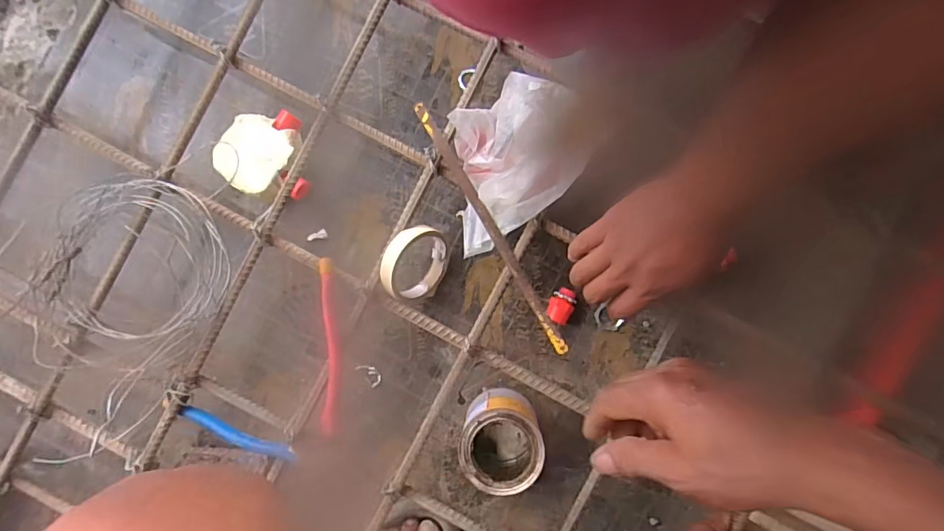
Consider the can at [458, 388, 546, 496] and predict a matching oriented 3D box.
[{"bbox_3d":[0.031,0.187,0.530,0.084,0.097,0.086,0,87,3],"label":"can"}]

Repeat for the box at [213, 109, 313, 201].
[{"bbox_3d":[-0.237,-0.122,0.571,0.105,0.060,0.104,-7,87,2],"label":"box"}]

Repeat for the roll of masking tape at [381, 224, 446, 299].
[{"bbox_3d":[-0.061,-0.002,0.549,0.026,0.089,0.084,26,91,38],"label":"roll of masking tape"}]

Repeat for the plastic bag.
[{"bbox_3d":[0.032,-0.112,0.494,0.179,0.062,0.138,-41,86,0],"label":"plastic bag"}]

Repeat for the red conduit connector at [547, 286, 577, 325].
[{"bbox_3d":[0.103,0.046,0.563,0.027,0.029,0.042,15,88,3],"label":"red conduit connector"}]

